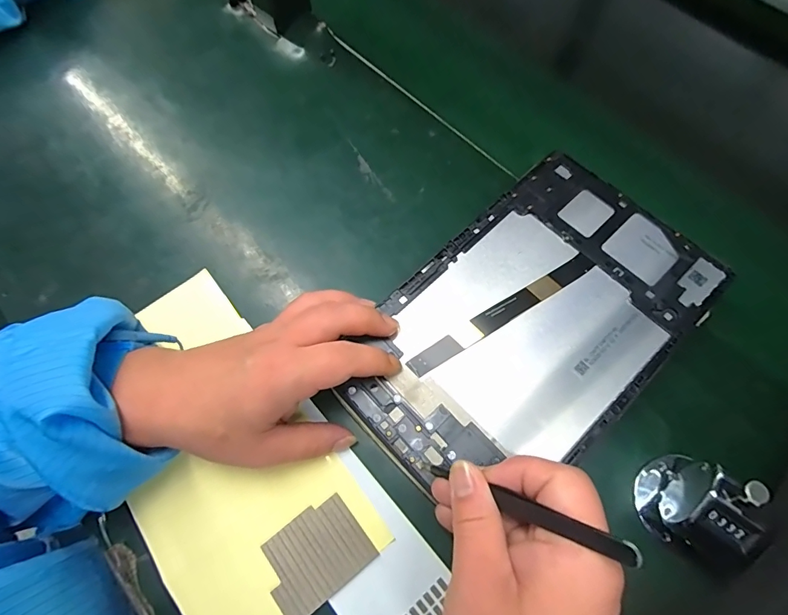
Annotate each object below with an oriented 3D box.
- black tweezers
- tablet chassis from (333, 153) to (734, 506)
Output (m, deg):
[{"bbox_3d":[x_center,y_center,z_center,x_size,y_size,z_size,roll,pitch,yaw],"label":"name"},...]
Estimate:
[{"bbox_3d":[0.052,0.090,0.197,0.007,0.120,0.008,34,70,-30],"label":"black tweezers"},{"bbox_3d":[0.085,0.011,0.276,0.236,0.007,0.147,-42,75,-12],"label":"tablet chassis"}]

